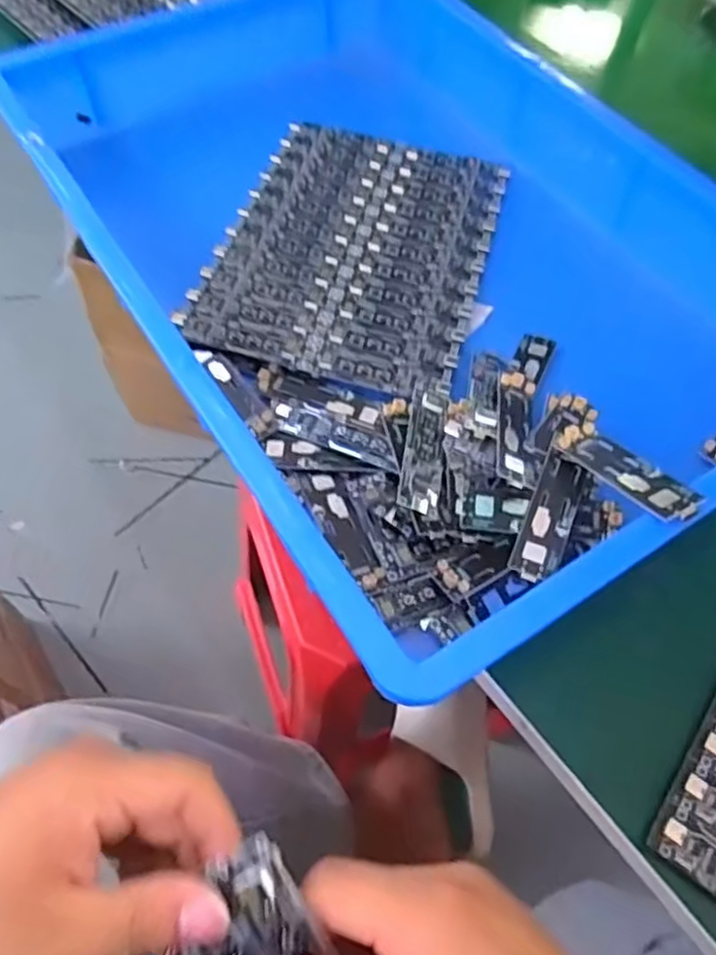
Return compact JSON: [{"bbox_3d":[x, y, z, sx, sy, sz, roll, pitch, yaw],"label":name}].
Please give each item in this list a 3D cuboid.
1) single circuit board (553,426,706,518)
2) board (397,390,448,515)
[{"bbox_3d":[0.134,-0.004,0.350,0.025,0.006,0.088,-22,34,-13],"label":"single circuit board"},{"bbox_3d":[0.038,-0.017,0.394,0.023,0.005,0.084,17,54,-7],"label":"board"}]

